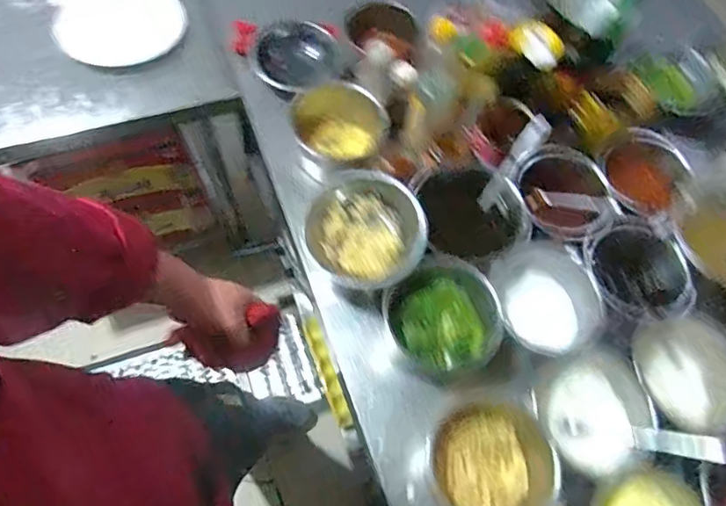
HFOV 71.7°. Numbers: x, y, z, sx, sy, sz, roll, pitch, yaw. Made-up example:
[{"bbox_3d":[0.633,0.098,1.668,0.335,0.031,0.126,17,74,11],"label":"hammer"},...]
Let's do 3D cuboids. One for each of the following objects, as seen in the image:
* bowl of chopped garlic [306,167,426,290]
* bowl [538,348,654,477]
[{"bbox_3d":[0.003,-0.031,0.728,0.154,0.080,0.181,-12,65,-9],"label":"bowl of chopped garlic"},{"bbox_3d":[0.295,0.209,0.656,0.141,0.060,0.148,37,67,14],"label":"bowl"}]

